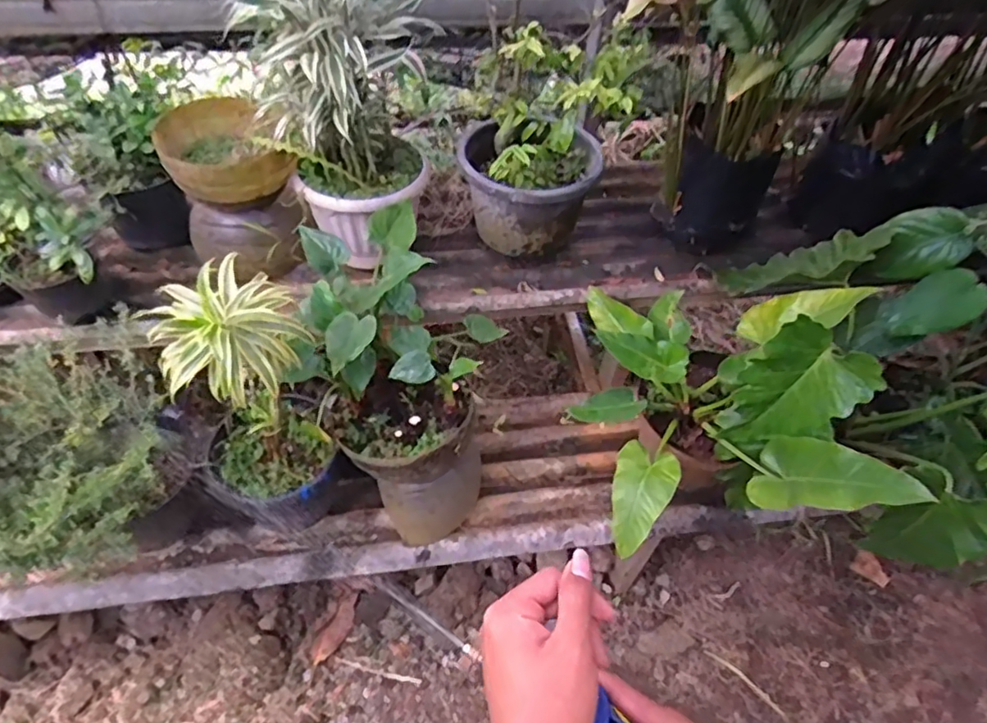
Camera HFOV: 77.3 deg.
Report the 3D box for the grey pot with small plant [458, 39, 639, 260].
[{"bbox_3d":[0.089,-0.370,1.157,0.285,0.388,0.230,-8,52,-2],"label":"grey pot with small plant"}]

